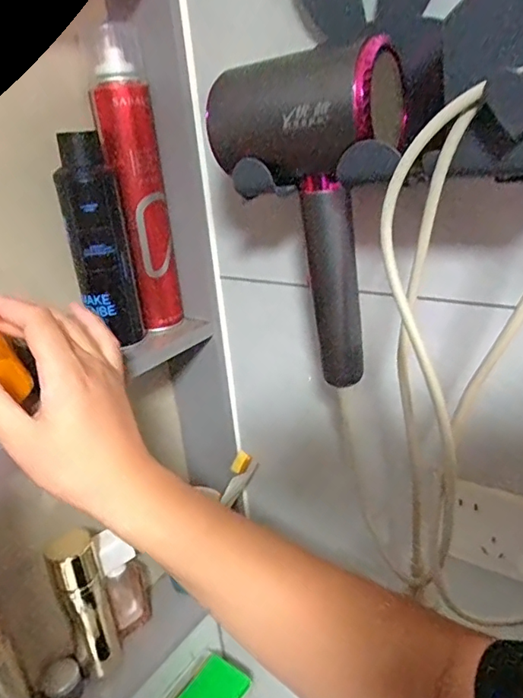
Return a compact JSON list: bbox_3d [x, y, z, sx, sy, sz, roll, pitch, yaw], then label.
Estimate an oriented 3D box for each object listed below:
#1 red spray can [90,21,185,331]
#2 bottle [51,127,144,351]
[{"bbox_3d":[-0.113,-0.147,0.485,0.045,0.261,0.044,-10,24,-6],"label":"red spray can"},{"bbox_3d":[-0.148,-0.094,0.469,0.043,0.182,0.034,-27,30,-38],"label":"bottle"}]

